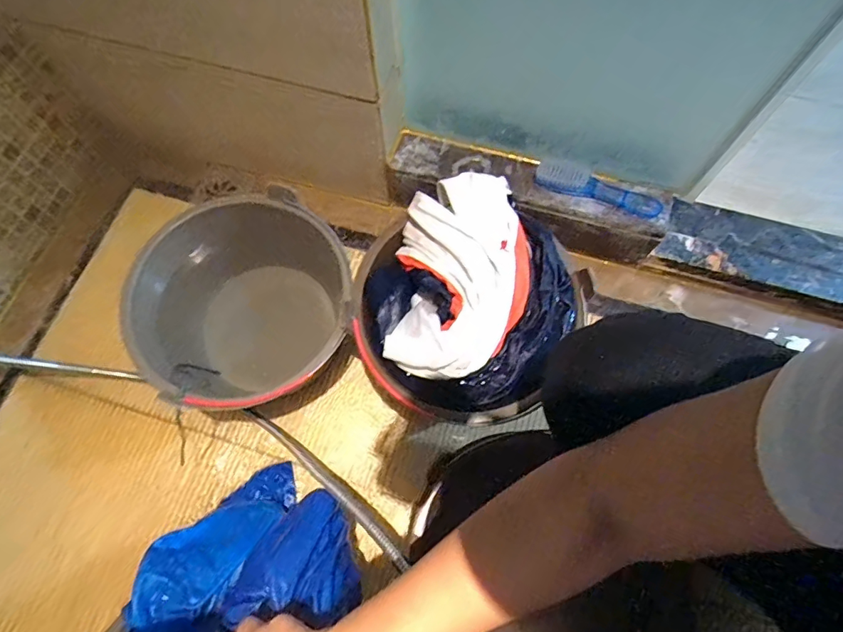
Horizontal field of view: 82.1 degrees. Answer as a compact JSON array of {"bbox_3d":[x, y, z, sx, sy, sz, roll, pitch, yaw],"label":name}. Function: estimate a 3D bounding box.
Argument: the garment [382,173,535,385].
[{"bbox_3d":[0.044,-0.052,0.562,0.151,0.064,0.246,5,72,1],"label":"garment"}]

